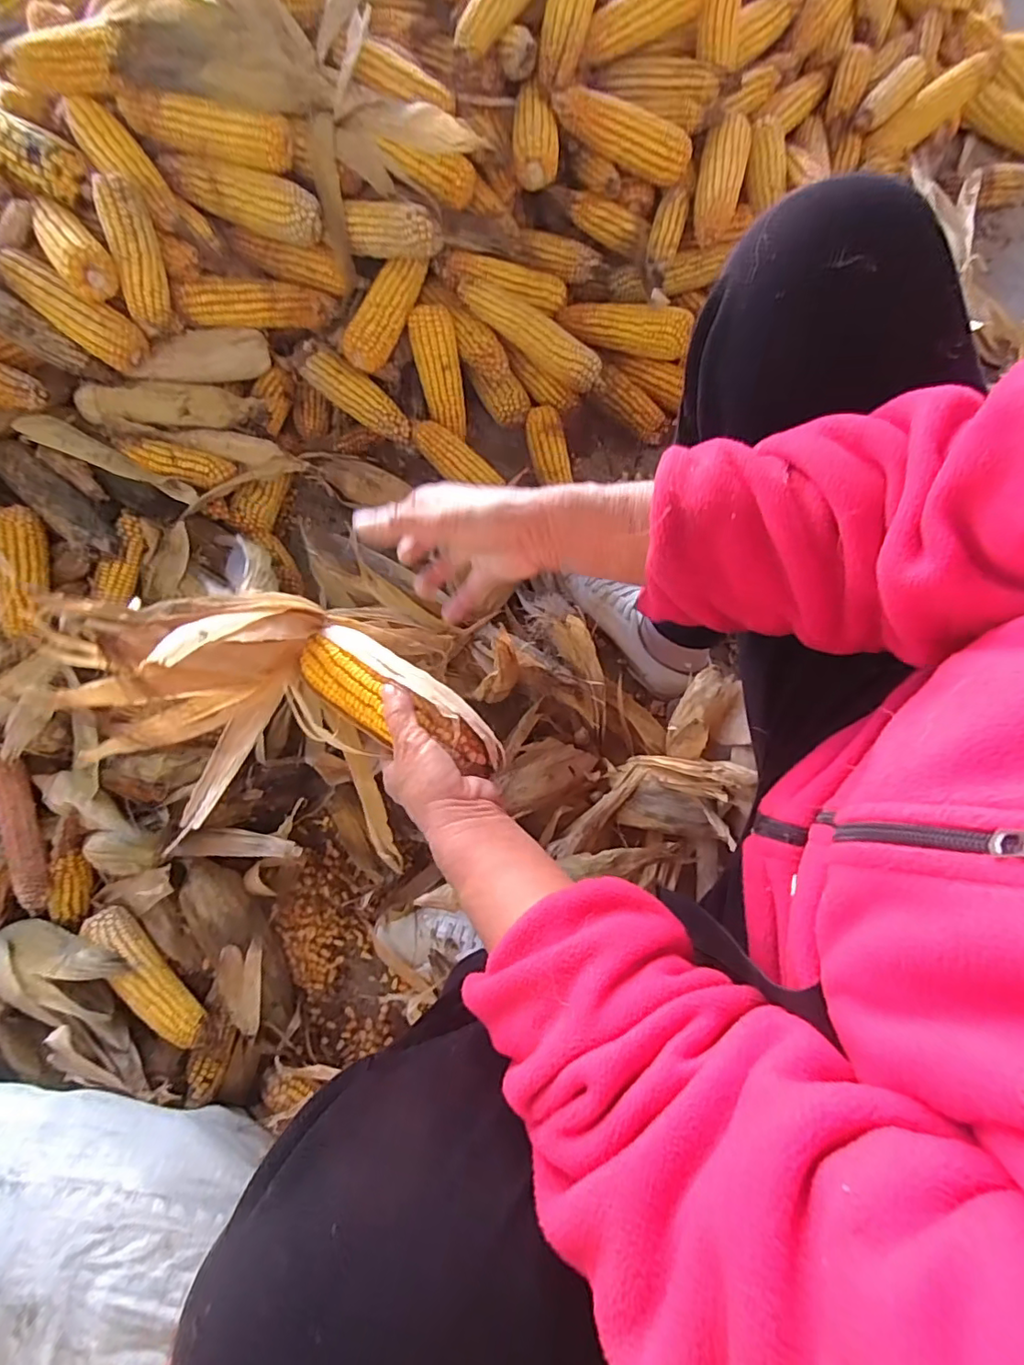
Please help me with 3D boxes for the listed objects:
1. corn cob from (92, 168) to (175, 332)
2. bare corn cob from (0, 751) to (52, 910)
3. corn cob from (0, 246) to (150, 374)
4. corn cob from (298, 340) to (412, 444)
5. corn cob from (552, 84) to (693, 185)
[{"bbox_3d":[-0.390,-0.441,0.588,0.040,0.132,0.037,5,38,2],"label":"corn cob"},{"bbox_3d":[-0.523,0.153,0.596,0.033,0.023,0.169,-24,79,-4],"label":"bare corn cob"},{"bbox_3d":[-0.468,-0.397,0.593,0.160,0.043,0.049,34,81,-9],"label":"corn cob"},{"bbox_3d":[-0.198,-0.366,0.717,0.166,0.040,0.048,37,81,8],"label":"corn cob"},{"bbox_3d":[0.133,-0.656,0.671,0.170,0.047,0.041,8,78,-18],"label":"corn cob"}]

